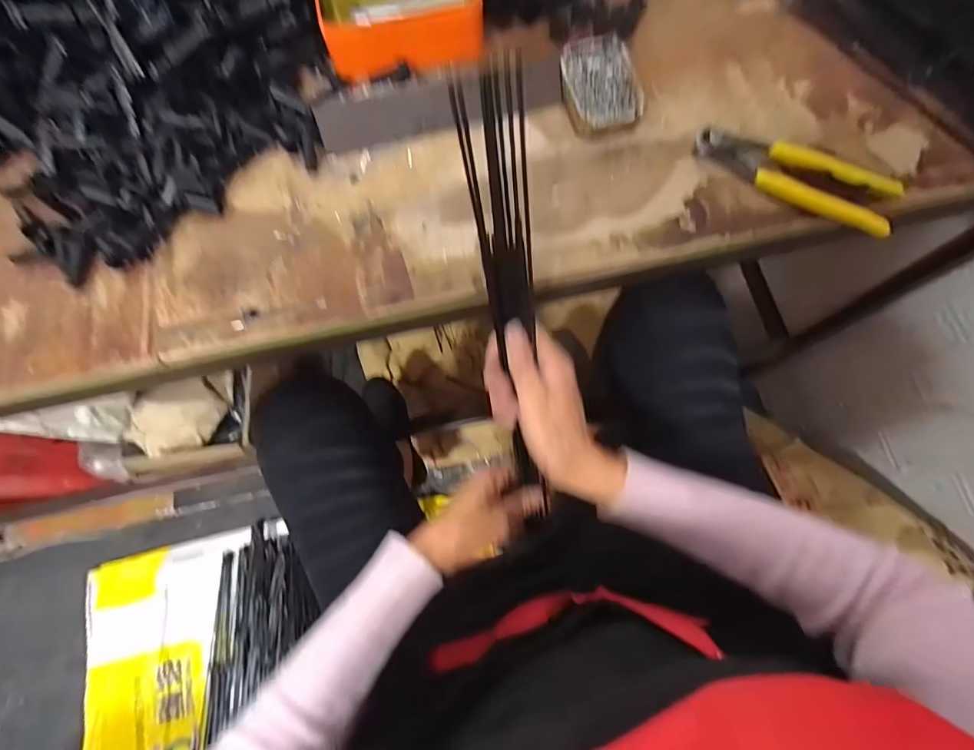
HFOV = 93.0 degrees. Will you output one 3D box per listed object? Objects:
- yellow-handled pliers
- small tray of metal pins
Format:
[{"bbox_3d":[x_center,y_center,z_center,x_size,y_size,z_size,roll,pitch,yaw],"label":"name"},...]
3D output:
[{"bbox_3d":[0.252,-0.162,0.384,0.161,0.027,0.054,25,76,7],"label":"yellow-handled pliers"},{"bbox_3d":[0.101,-0.257,0.414,0.064,0.020,0.095,-8,74,-2],"label":"small tray of metal pins"}]

